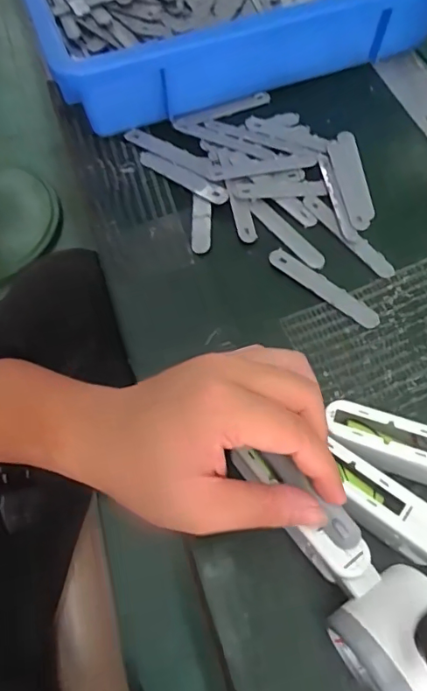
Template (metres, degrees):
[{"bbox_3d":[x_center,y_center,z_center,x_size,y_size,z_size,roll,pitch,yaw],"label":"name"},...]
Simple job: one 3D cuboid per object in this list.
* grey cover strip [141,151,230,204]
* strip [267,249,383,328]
[{"bbox_3d":[-0.027,-0.145,0.431,0.094,0.007,0.014,34,71,17],"label":"grey cover strip"},{"bbox_3d":[0.084,-0.045,0.385,0.094,0.005,0.015,37,72,17],"label":"strip"}]

